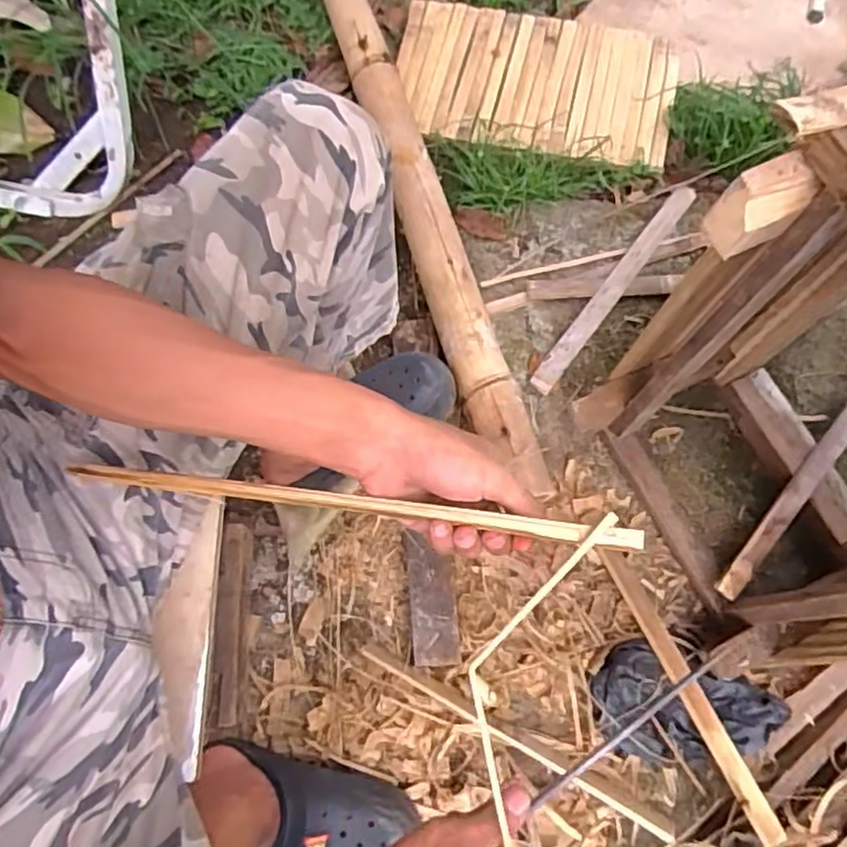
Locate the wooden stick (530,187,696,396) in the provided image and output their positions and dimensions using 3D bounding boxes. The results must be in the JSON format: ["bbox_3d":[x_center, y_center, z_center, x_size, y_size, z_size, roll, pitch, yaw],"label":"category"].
[{"bbox_3d":[0.273,-0.197,0.934,0.032,0.029,0.385,37,76,9],"label":"wooden stick"}]

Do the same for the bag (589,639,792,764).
[{"bbox_3d":[0.291,0.327,0.735,0.198,0.048,0.122,20,74,4],"label":"bag"}]

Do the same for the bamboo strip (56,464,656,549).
[{"bbox_3d":[-0.058,0.051,0.421,0.376,0.011,0.013,5,73,12],"label":"bamboo strip"}]

